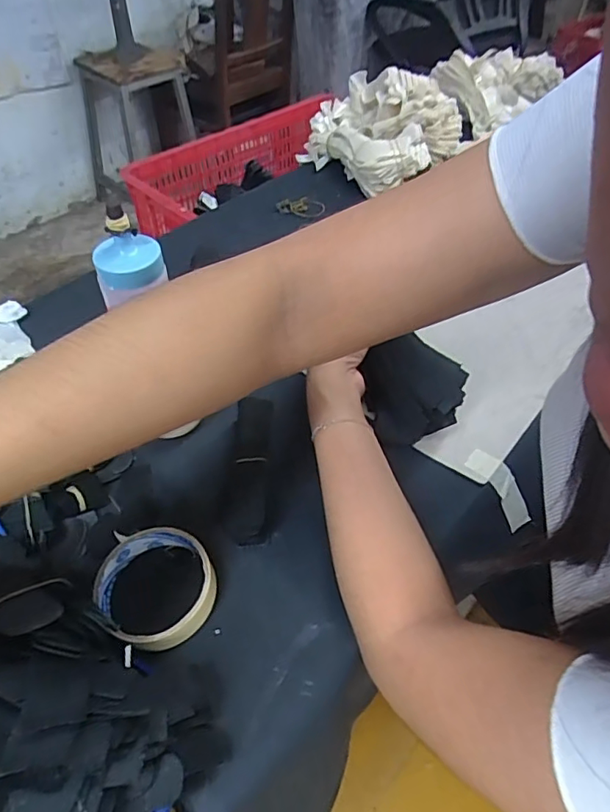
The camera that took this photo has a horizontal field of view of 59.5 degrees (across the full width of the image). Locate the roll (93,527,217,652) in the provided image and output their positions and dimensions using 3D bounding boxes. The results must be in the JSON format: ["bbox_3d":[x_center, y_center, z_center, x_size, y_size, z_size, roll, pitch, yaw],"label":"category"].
[{"bbox_3d":[-0.110,0.135,0.397,0.087,0.028,0.082,1,50,-1],"label":"roll"}]

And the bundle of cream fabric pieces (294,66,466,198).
[{"bbox_3d":[0.113,-0.414,0.791,0.175,0.100,0.197,-32,57,-25],"label":"bundle of cream fabric pieces"}]

